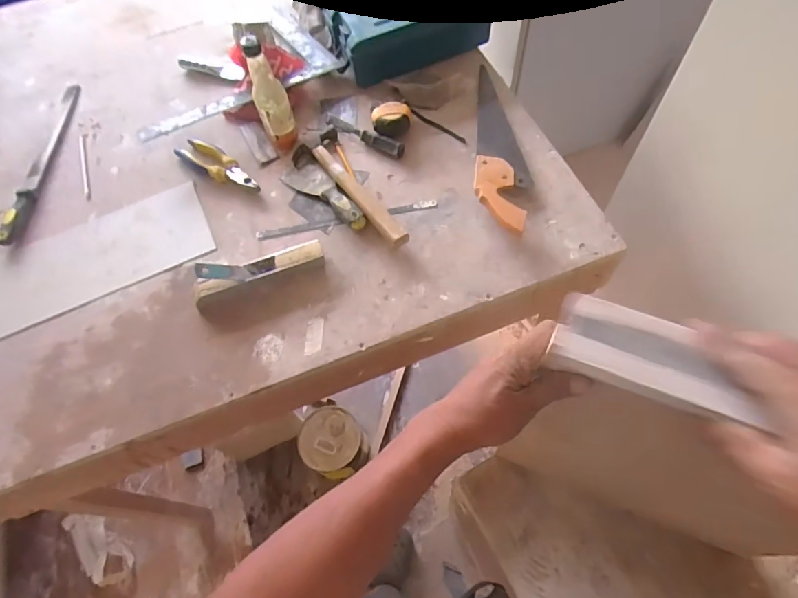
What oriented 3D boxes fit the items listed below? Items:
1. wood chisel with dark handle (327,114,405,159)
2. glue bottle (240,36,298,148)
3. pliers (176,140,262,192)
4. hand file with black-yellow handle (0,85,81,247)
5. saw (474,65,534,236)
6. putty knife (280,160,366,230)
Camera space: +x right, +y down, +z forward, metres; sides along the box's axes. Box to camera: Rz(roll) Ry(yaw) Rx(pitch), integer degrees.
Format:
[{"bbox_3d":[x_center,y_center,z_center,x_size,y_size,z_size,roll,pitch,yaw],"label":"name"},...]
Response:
[{"bbox_3d":[-0.068,-0.305,0.877,0.178,0.023,0.030,30,68,18],"label":"wood chisel with dark handle"},{"bbox_3d":[-0.218,-0.342,0.805,0.054,0.199,0.041,-25,63,-9],"label":"glue bottle"},{"bbox_3d":[-0.325,-0.240,0.855,0.191,0.022,0.056,34,69,20],"label":"pliers"},{"bbox_3d":[-0.687,-0.285,0.916,0.043,0.022,0.429,-5,62,2],"label":"hand file with black-yellow handle"},{"bbox_3d":[0.185,-0.276,0.839,0.098,0.036,0.399,4,63,6],"label":"saw"},{"bbox_3d":[-0.125,-0.184,0.814,0.058,0.026,0.197,-42,67,-17],"label":"putty knife"}]

